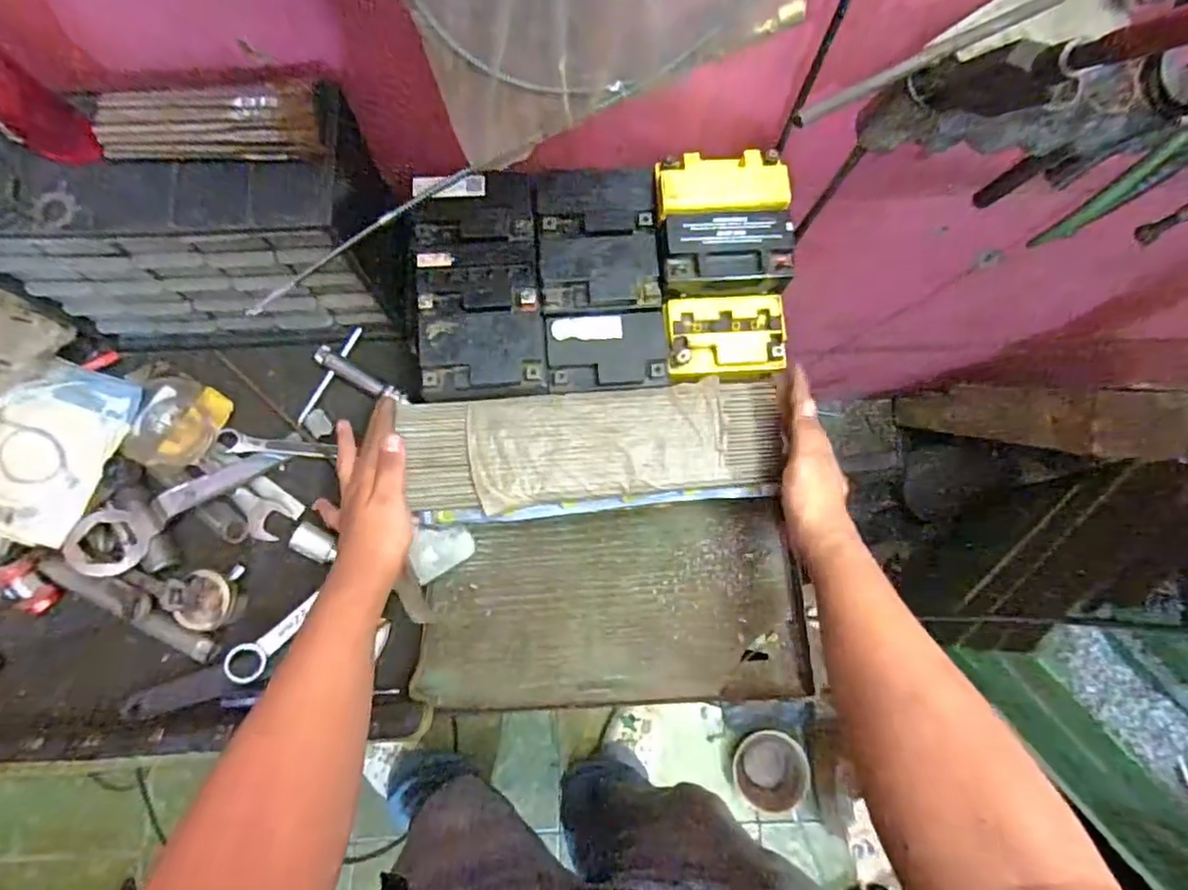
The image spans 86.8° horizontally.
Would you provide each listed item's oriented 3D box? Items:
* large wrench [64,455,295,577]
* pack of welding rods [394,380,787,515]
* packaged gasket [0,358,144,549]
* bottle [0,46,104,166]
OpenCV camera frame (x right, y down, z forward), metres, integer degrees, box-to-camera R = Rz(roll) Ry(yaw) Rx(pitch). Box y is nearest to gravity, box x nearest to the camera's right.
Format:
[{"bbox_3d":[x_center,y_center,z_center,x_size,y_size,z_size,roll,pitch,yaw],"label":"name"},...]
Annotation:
[{"bbox_3d":[-0.386,0.054,0.588,0.192,0.023,0.062,-32,79,-22],"label":"large wrench"},{"bbox_3d":[0.001,0.001,0.565,0.332,0.025,0.099,-5,76,-2],"label":"pack of welding rods"},{"bbox_3d":[-0.513,0.001,0.579,0.122,0.016,0.165,23,71,-11],"label":"packaged gasket"},{"bbox_3d":[-0.375,-0.228,0.396,0.035,0.121,0.039,43,79,8],"label":"bottle"}]

